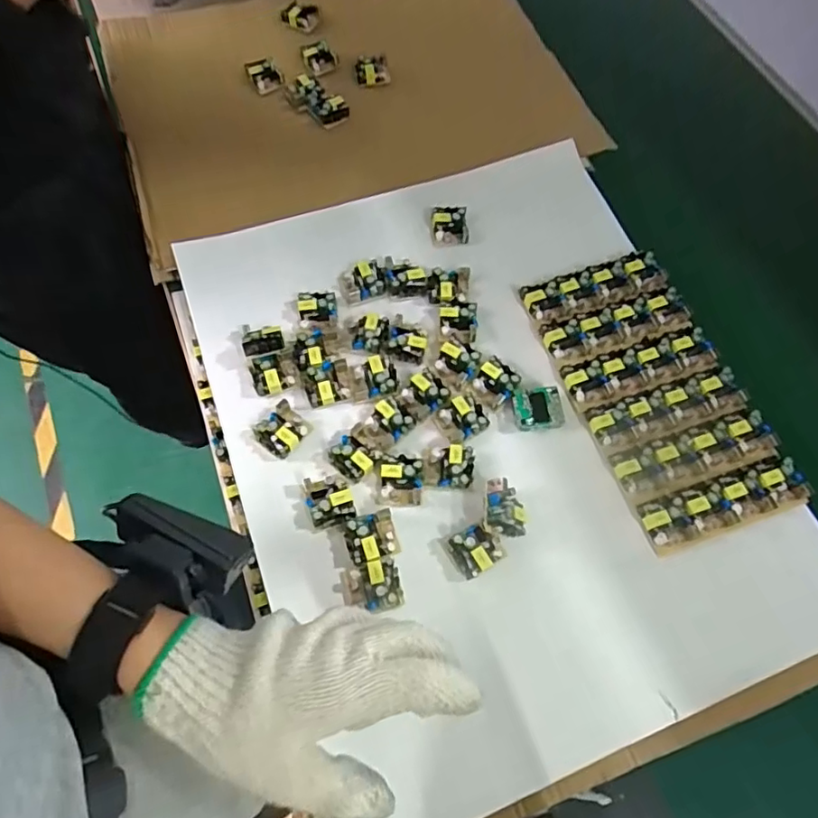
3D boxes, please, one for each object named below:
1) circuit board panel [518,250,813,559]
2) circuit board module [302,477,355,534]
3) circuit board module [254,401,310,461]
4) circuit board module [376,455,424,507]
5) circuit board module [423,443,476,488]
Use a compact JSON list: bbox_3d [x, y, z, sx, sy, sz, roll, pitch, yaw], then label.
[{"bbox_3d":[0.211,-0.017,0.487,0.137,0.014,0.253,-20,69,-9],"label":"circuit board panel"},{"bbox_3d":[-0.061,0.070,0.438,0.034,0.013,0.038,-16,68,-10],"label":"circuit board module"},{"bbox_3d":[-0.103,0.017,0.458,0.034,0.013,0.037,41,71,14],"label":"circuit board module"},{"bbox_3d":[-0.007,0.056,0.444,0.034,0.013,0.038,5,66,-1],"label":"circuit board module"},{"bbox_3d":[0.033,0.046,0.453,0.040,0.013,0.032,0,66,-3],"label":"circuit board module"}]

